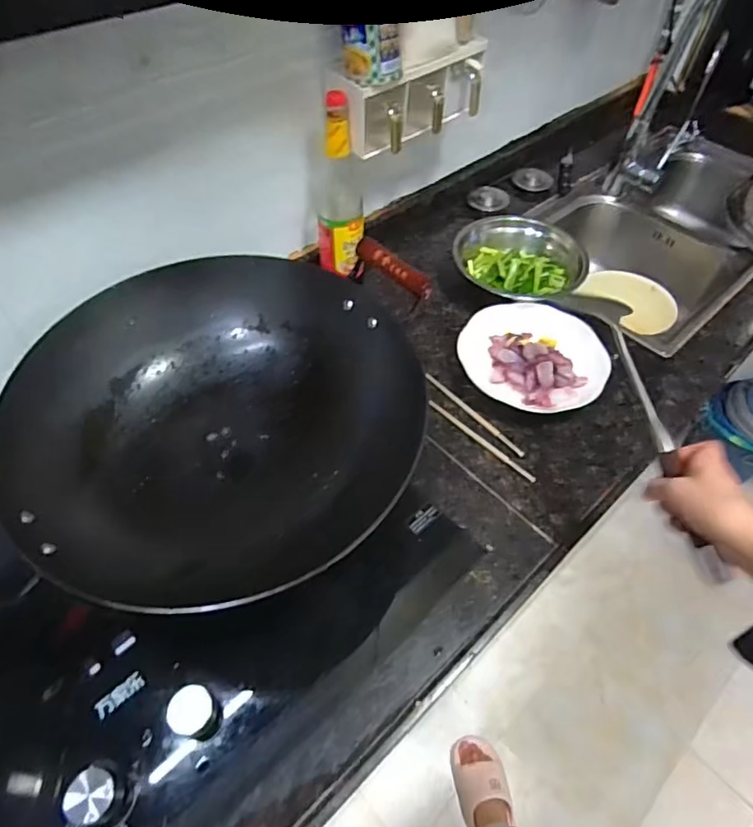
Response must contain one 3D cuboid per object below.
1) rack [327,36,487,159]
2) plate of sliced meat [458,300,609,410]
[{"bbox_3d":[0.048,-0.446,0.751,0.239,0.089,0.092,-35,60,-25],"label":"rack"},{"bbox_3d":[0.225,-0.082,0.768,0.206,0.043,0.170,10,52,7],"label":"plate of sliced meat"}]

